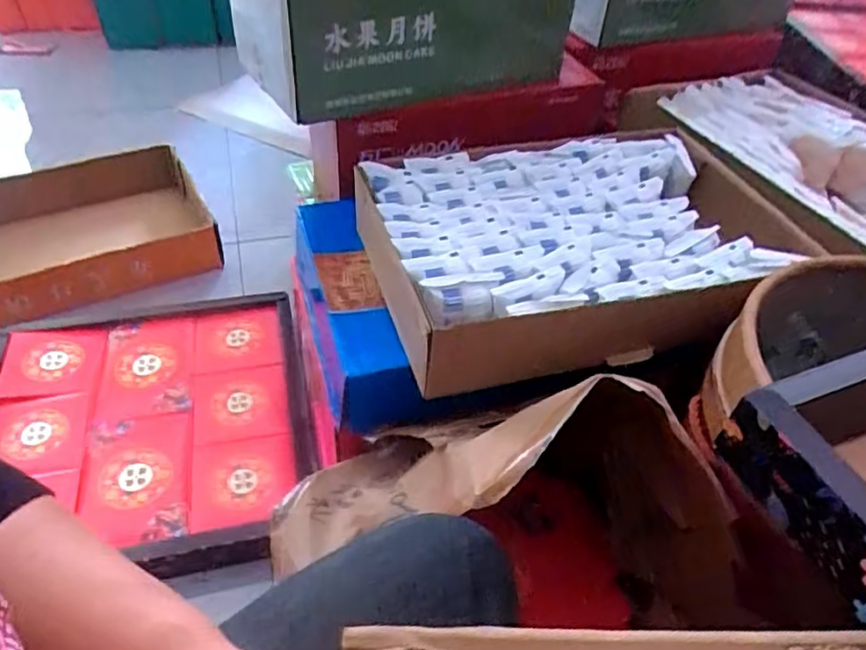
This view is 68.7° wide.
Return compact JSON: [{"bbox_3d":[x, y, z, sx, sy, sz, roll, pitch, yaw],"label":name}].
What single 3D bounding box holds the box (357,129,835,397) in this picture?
[{"bbox_3d":[0.167,-0.105,0.749,0.479,0.080,0.335,-11,46,-16],"label":"box"}]

